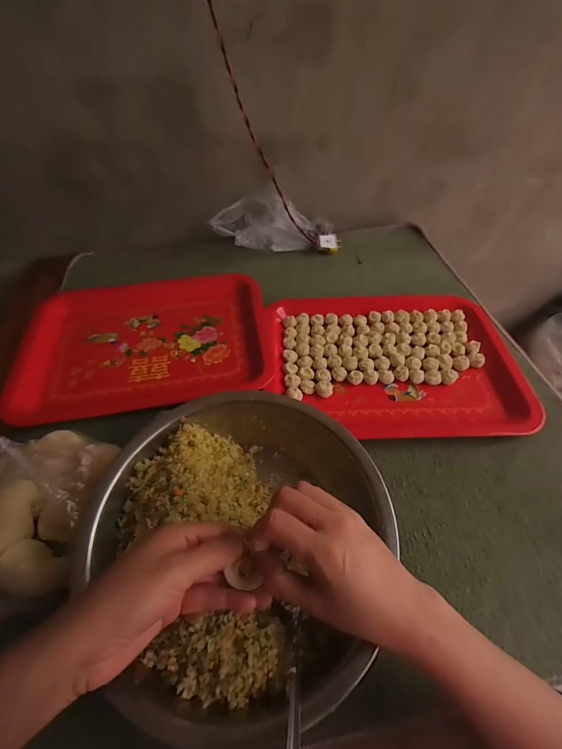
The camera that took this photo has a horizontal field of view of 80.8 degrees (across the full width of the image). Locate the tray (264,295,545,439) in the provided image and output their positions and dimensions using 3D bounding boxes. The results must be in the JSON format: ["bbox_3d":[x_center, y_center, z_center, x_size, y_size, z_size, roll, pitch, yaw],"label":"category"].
[{"bbox_3d":[0.165,-0.029,0.508,0.354,0.023,0.265,1,52,-1],"label":"tray"}]

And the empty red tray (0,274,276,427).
[{"bbox_3d":[-0.207,-0.059,0.525,0.364,0.031,0.260,-8,52,-8],"label":"empty red tray"}]

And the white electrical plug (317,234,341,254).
[{"bbox_3d":[0.102,-0.277,0.697,0.046,0.025,0.038,6,53,4],"label":"white electrical plug"}]

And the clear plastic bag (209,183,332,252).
[{"bbox_3d":[-0.016,-0.303,0.679,0.244,0.108,0.091,-9,53,-9],"label":"clear plastic bag"}]

